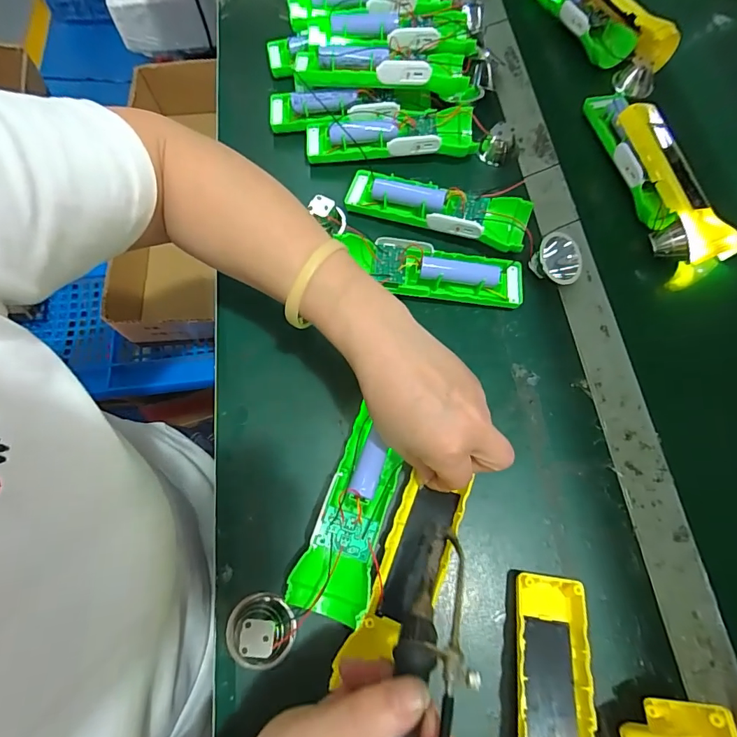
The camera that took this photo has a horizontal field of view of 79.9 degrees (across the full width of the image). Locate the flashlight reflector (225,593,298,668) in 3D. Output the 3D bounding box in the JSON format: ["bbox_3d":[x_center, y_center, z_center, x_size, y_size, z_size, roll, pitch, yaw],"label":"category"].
[{"bbox_3d":[-0.071,0.169,0.279,0.043,0.023,0.043,0,70,-1],"label":"flashlight reflector"}]

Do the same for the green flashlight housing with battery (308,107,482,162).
[{"bbox_3d":[0.020,-0.226,0.430,0.162,0.034,0.041,-1,70,-1],"label":"green flashlight housing with battery"}]

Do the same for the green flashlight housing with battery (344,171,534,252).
[{"bbox_3d":[0.061,-0.146,0.400,0.163,0.029,0.049,17,70,5],"label":"green flashlight housing with battery"}]

